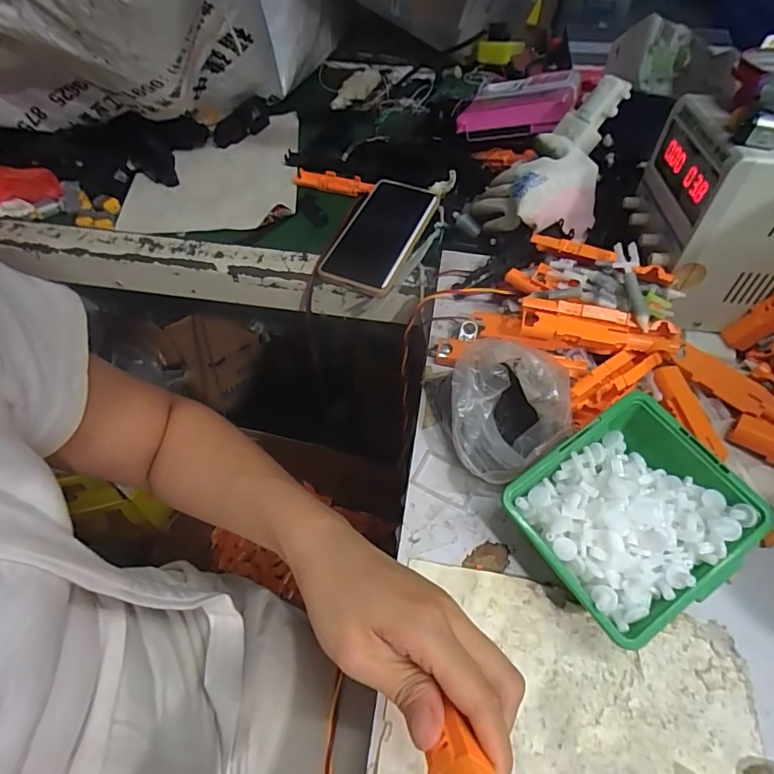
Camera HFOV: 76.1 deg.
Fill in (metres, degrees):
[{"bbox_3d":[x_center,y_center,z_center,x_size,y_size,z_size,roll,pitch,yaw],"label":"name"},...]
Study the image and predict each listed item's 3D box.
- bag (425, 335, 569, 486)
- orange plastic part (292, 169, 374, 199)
[{"bbox_3d":[0.074,0.022,0.355,0.103,0.071,0.089,14,56,11],"label":"bag"},{"bbox_3d":[-0.068,-0.261,0.630,0.113,0.017,0.022,18,55,12],"label":"orange plastic part"}]

